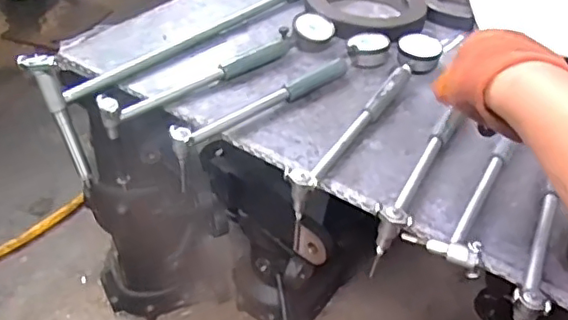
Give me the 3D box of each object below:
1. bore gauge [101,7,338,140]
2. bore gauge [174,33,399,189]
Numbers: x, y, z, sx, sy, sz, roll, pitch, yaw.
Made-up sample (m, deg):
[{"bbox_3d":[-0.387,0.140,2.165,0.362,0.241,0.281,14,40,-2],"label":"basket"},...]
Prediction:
[{"bbox_3d":[-0.065,-0.116,0.717,0.353,0.041,0.051,-28,49,-34],"label":"bore gauge"},{"bbox_3d":[0.010,-0.076,0.684,0.048,0.050,0.342,32,46,29],"label":"bore gauge"}]

